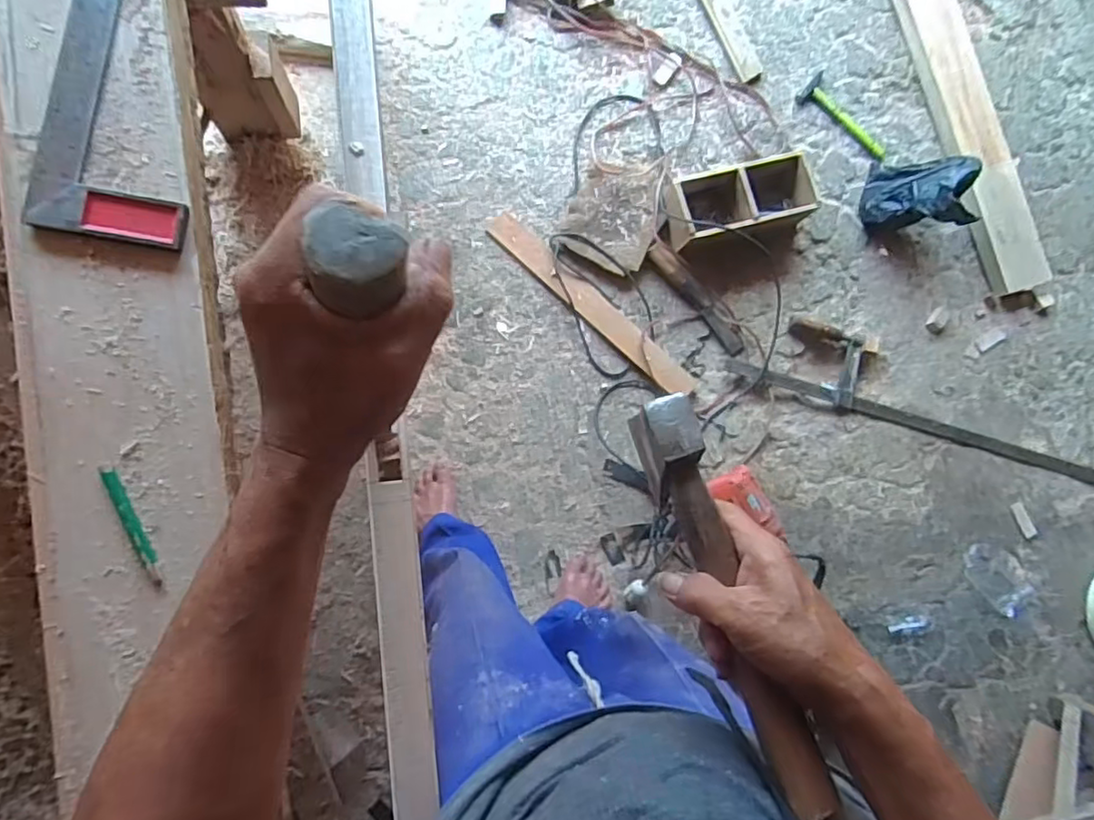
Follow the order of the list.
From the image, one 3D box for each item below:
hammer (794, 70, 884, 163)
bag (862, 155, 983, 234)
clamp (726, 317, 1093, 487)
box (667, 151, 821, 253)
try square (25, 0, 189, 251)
[{"bbox_3d":[0.668,-0.647,1.433,0.235,0.025,0.082,45,82,-1],"label":"hammer"},{"bbox_3d":[0.793,-0.464,1.363,0.167,0.178,0.149,13,84,-5],"label":"bag"},{"bbox_3d":[0.919,0.002,1.407,1.077,0.035,0.172,17,84,-5],"label":"clamp"},{"bbox_3d":[0.399,-0.430,1.328,0.304,0.115,0.151,-15,87,-7],"label":"box"},{"bbox_3d":[-0.361,-0.296,0.555,0.120,0.008,0.299,6,85,-6],"label":"try square"}]

